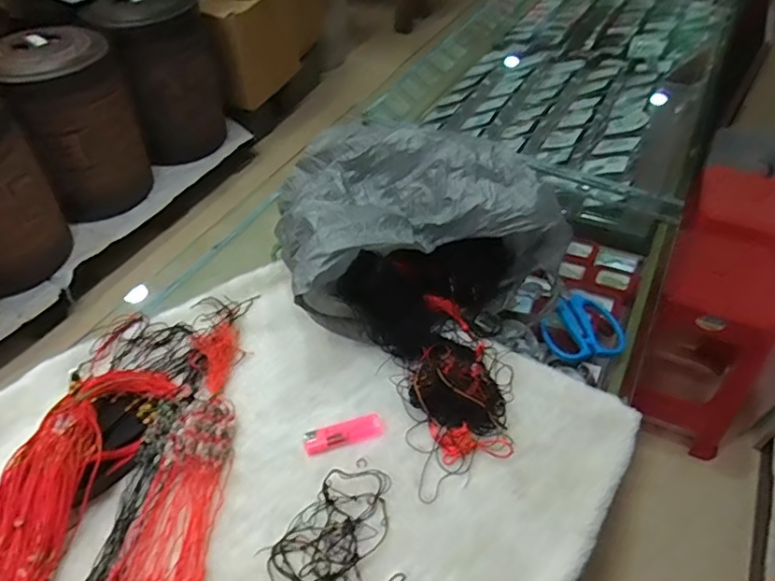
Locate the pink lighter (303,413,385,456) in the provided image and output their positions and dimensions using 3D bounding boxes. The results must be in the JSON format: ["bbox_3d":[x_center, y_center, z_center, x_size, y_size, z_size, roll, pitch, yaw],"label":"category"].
[{"bbox_3d":[-0.044,0.146,0.586,0.082,0.010,0.027,-13,49,-14],"label":"pink lighter"}]

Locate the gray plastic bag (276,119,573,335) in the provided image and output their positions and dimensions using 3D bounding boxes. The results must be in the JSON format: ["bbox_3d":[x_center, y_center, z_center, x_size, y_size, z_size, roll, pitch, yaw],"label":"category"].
[{"bbox_3d":[0.018,-0.092,0.689,0.295,0.194,0.235,-12,48,-14],"label":"gray plastic bag"}]

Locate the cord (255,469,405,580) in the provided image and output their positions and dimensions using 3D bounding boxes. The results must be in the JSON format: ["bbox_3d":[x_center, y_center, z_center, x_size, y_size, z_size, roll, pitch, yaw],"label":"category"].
[{"bbox_3d":[-0.034,0.225,0.503,0.107,0.015,0.137,33,54,26],"label":"cord"}]

